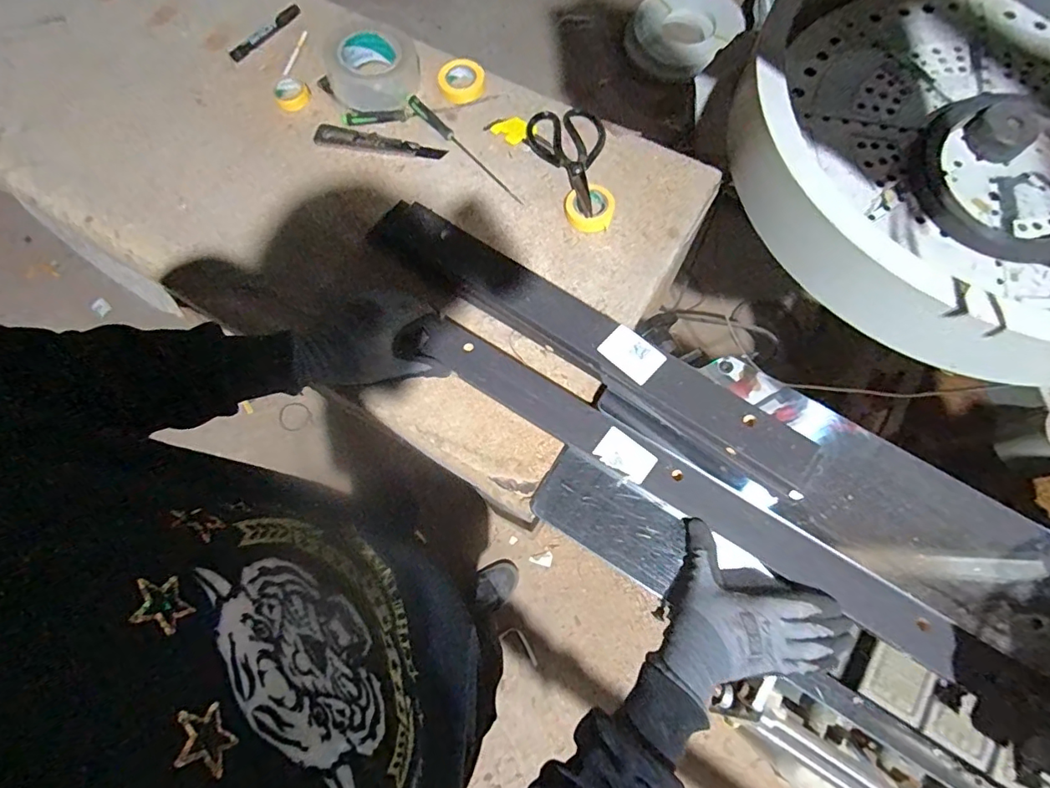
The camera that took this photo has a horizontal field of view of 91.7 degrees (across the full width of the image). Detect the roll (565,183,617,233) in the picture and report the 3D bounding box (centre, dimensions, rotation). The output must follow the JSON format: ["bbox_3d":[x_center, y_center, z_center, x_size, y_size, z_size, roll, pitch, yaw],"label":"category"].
[{"bbox_3d":[0.084,-0.241,0.656,0.061,0.014,0.070,-7,74,0],"label":"roll"}]

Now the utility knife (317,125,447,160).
[{"bbox_3d":[-0.201,-0.348,0.707,0.184,0.011,0.026,9,74,4],"label":"utility knife"}]

